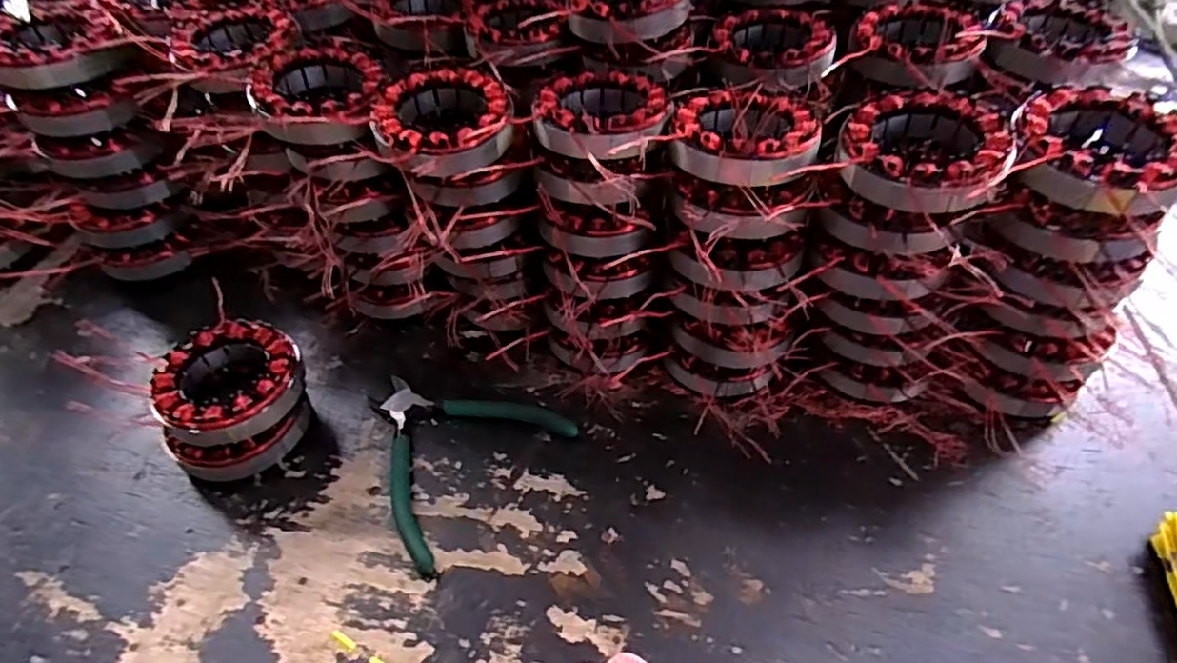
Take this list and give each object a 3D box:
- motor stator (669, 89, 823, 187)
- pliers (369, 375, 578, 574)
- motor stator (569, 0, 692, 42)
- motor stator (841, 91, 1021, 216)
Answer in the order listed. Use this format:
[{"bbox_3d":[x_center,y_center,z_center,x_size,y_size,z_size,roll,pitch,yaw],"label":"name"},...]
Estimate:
[{"bbox_3d":[0.096,-0.119,0.384,0.083,0.029,0.088,-1,48,1],"label":"motor stator"},{"bbox_3d":[-0.100,0.073,0.439,0.130,0.012,0.137,33,57,27],"label":"pliers"},{"bbox_3d":[0.030,-0.236,0.459,0.090,0.039,0.093,-1,48,1],"label":"motor stator"},{"bbox_3d":[0.189,-0.101,0.360,0.085,0.032,0.090,17,51,16],"label":"motor stator"}]

